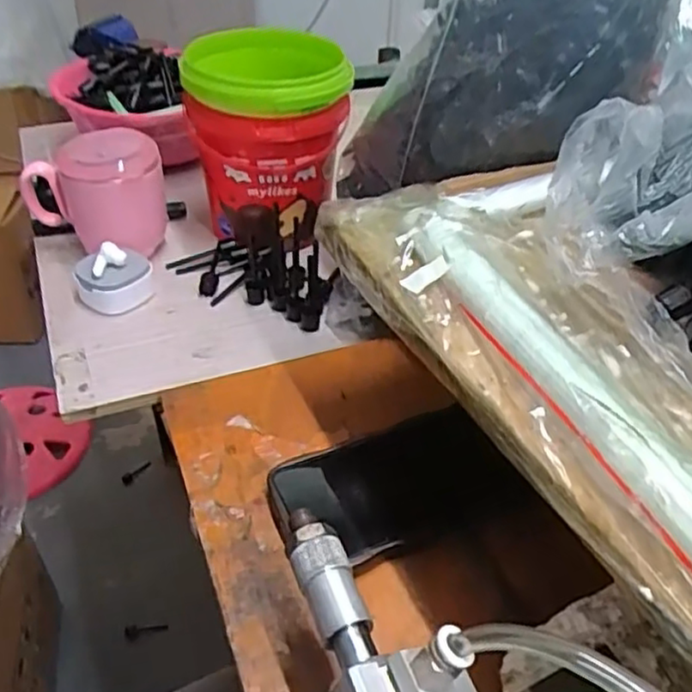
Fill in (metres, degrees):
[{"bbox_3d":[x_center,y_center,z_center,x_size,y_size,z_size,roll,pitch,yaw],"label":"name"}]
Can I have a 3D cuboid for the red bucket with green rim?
[{"bbox_3d":[-0.068,-0.177,0.597,0.127,0.159,0.138,-4,41,-8],"label":"red bucket with green rim"}]

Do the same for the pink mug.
[{"bbox_3d":[-0.204,-0.119,0.566,0.106,0.102,0.069,-13,43,-17],"label":"pink mug"}]

